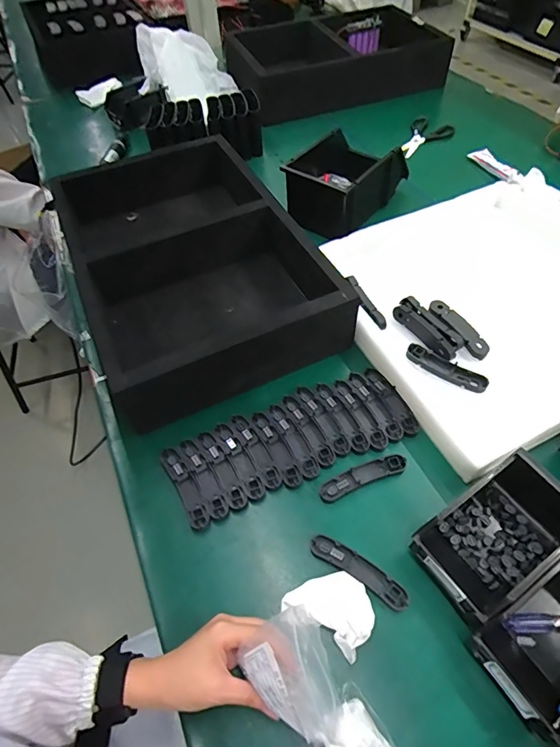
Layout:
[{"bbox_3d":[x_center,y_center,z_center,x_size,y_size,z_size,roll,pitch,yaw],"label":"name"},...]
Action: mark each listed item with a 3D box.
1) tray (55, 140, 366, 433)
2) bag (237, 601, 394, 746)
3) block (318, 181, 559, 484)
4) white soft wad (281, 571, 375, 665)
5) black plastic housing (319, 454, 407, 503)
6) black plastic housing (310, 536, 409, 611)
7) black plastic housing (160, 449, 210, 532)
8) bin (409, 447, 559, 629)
[{"bbox_3d":[-0.163,-0.209,0.760,0.357,0.123,0.560,-23,56,-13],"label":"tray"},{"bbox_3d":[0.057,0.334,0.380,0.089,0.077,0.233,-37,82,-21],"label":"bag"},{"bbox_3d":[0.362,-0.129,0.712,0.500,0.053,0.456,-23,56,-13],"label":"block"},{"bbox_3d":[0.060,0.254,0.475,0.091,0.028,0.070,29,61,22],"label":"white soft wad"},{"bbox_3d":[0.109,0.135,0.569,0.118,0.016,0.029,-18,55,-10],"label":"black plastic housing"},{"bbox_3d":[0.092,0.228,0.502,0.120,0.010,0.027,27,60,21],"label":"black plastic housing"},{"bbox_3d":[-0.125,0.151,0.568,0.025,0.013,0.119,-28,57,-16],"label":"black plastic housing"},{"bbox_3d":[0.253,0.179,0.490,0.186,0.068,0.101,-30,58,-17],"label":"bin"}]

